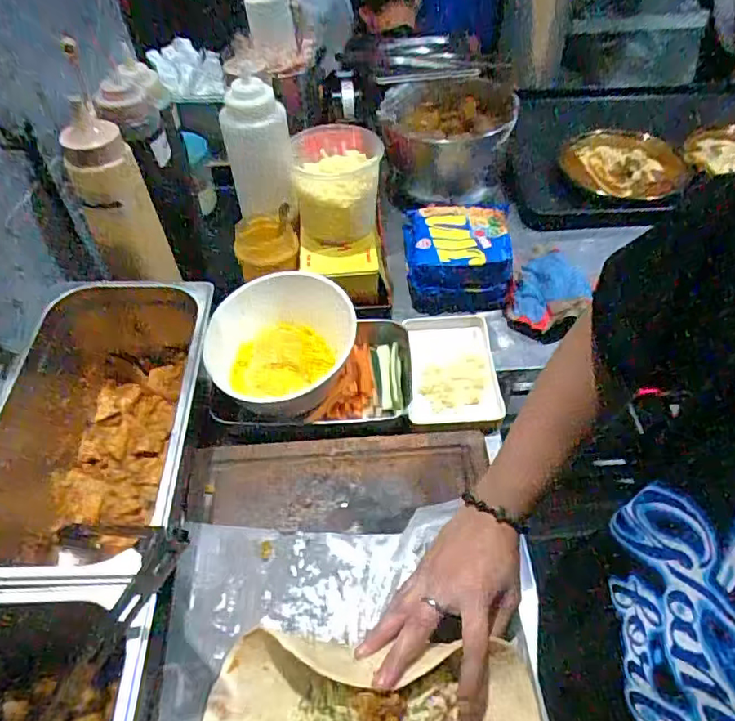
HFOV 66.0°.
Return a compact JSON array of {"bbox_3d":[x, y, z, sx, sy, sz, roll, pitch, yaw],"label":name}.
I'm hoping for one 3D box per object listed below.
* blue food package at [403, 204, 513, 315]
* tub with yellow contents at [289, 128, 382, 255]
[{"bbox_3d":[0.126,-0.148,0.792,0.146,0.063,0.159,-1,50,3],"label":"blue food package"},{"bbox_3d":[-0.040,-0.223,0.714,0.116,0.101,0.143,-14,50,-8],"label":"tub with yellow contents"}]

